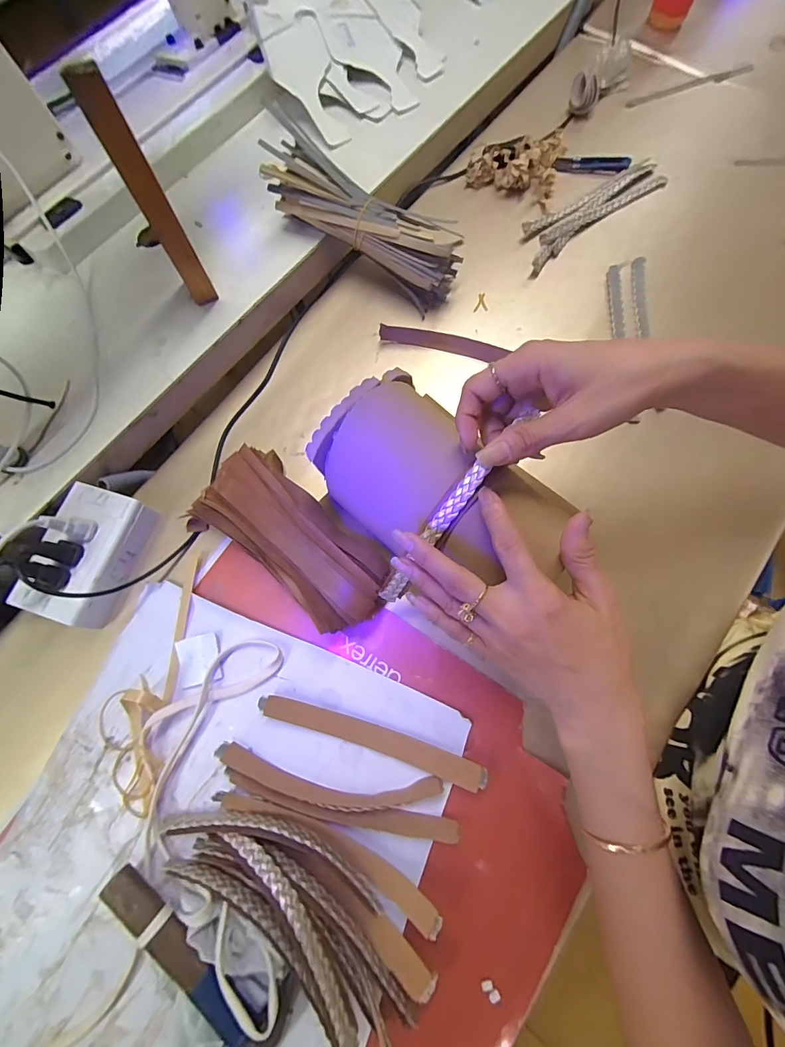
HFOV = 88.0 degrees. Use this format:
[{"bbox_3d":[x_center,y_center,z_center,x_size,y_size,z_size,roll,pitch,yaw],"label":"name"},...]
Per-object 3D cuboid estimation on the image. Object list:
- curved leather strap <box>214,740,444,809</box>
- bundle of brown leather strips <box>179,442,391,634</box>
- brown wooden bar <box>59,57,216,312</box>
[{"bbox_3d":[-0.053,0.207,0.328,0.181,0.017,0.029,7,75,4],"label":"curved leather strap"},{"bbox_3d":[-0.087,0.014,0.368,0.195,0.045,0.100,36,79,11],"label":"bundle of brown leather strips"},{"bbox_3d":[-0.201,-0.266,0.352,0.026,0.191,0.013,-30,75,-6],"label":"brown wooden bar"}]

